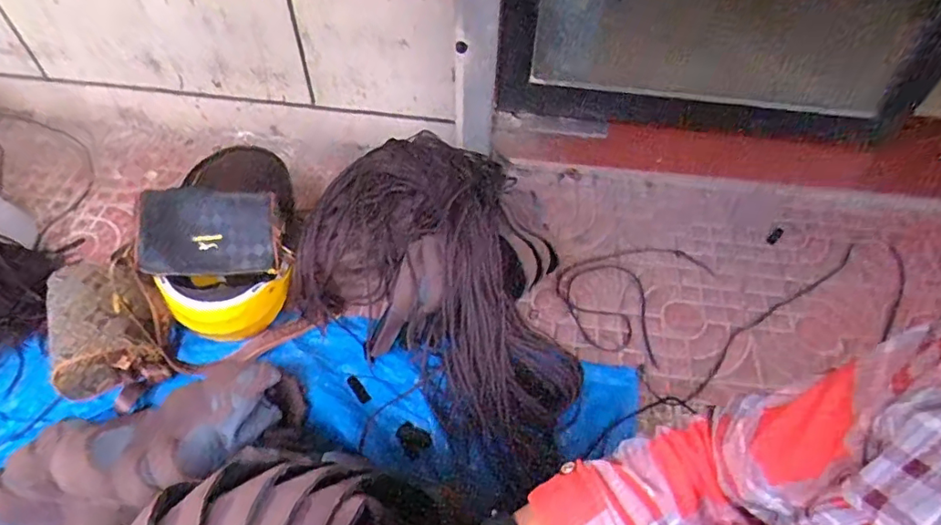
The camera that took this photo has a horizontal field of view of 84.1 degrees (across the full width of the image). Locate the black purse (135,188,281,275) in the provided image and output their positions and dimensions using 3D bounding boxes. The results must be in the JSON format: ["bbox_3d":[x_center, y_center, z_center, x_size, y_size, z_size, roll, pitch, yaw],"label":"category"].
[{"bbox_3d":[-0.433,-0.052,0.866,0.201,0.022,0.138,1,87,-13],"label":"black purse"}]

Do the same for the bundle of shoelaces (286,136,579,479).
[{"bbox_3d":[-0.010,0.018,0.938,0.525,0.200,0.418,30,56,21],"label":"bundle of shoelaces"}]

